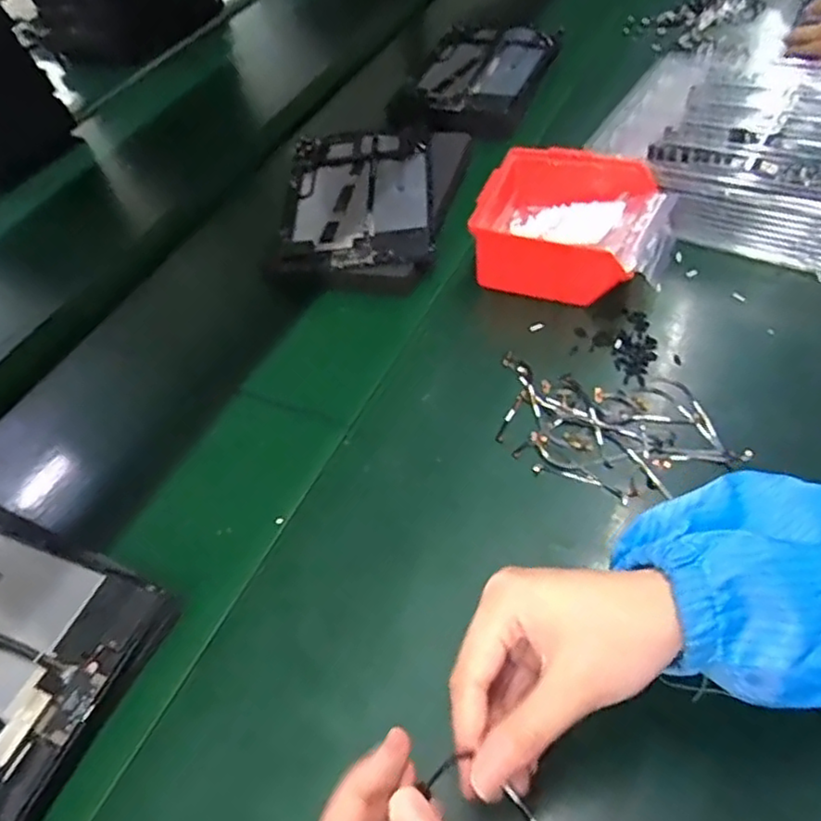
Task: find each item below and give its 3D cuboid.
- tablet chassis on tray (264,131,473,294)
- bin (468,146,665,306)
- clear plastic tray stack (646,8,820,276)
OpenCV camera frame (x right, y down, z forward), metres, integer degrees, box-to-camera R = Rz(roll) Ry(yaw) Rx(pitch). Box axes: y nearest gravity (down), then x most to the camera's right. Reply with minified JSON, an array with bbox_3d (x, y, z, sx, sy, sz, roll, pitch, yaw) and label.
[{"bbox_3d":[-0.051,-0.212,0.649,0.180,0.023,0.239,5,52,14],"label":"tablet chassis on tray"},{"bbox_3d":[0.132,-0.156,0.557,0.136,0.071,0.122,14,54,21],"label":"bin"},{"bbox_3d":[0.353,-0.238,0.587,0.217,0.070,0.246,21,57,25],"label":"clear plastic tray stack"}]

